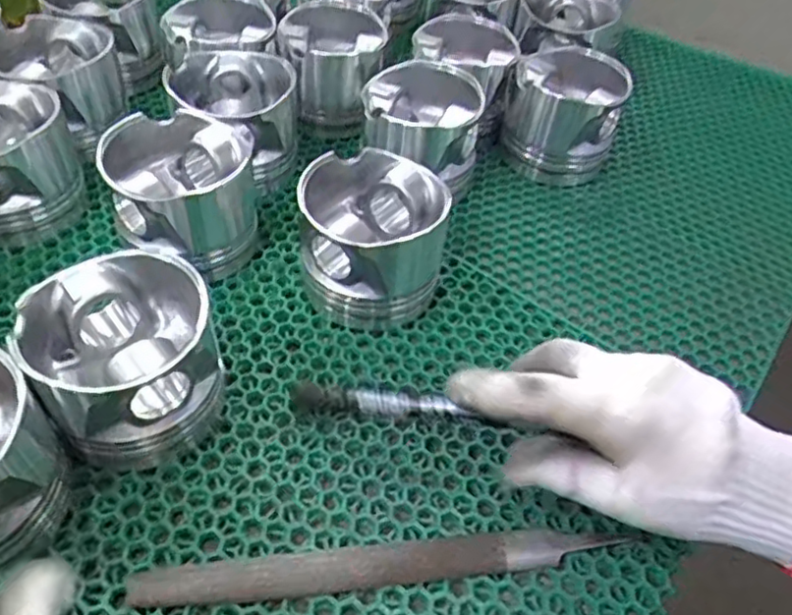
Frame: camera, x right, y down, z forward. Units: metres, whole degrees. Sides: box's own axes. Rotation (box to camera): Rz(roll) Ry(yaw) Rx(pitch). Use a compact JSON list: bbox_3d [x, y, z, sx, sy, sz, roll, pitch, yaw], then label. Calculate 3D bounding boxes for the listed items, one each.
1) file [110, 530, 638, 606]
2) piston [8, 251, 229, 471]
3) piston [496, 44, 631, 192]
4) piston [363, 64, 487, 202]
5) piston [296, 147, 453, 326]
[{"bbox_3d":[-0.004,0.122,0.315,0.231,0.007,0.017,-2,48,-9],"label":"file"},{"bbox_3d":[-0.134,0.027,0.340,0.086,0.072,0.087,-14,51,-18],"label":"piston"},{"bbox_3d":[0.134,-0.155,0.536,0.085,0.083,0.085,20,48,11],"label":"piston"},{"bbox_3d":[0.020,-0.128,0.500,0.082,0.078,0.082,3,47,-4],"label":"piston"},{"bbox_3d":[-0.015,-0.043,0.415,0.087,0.077,0.087,1,48,-6],"label":"piston"}]

